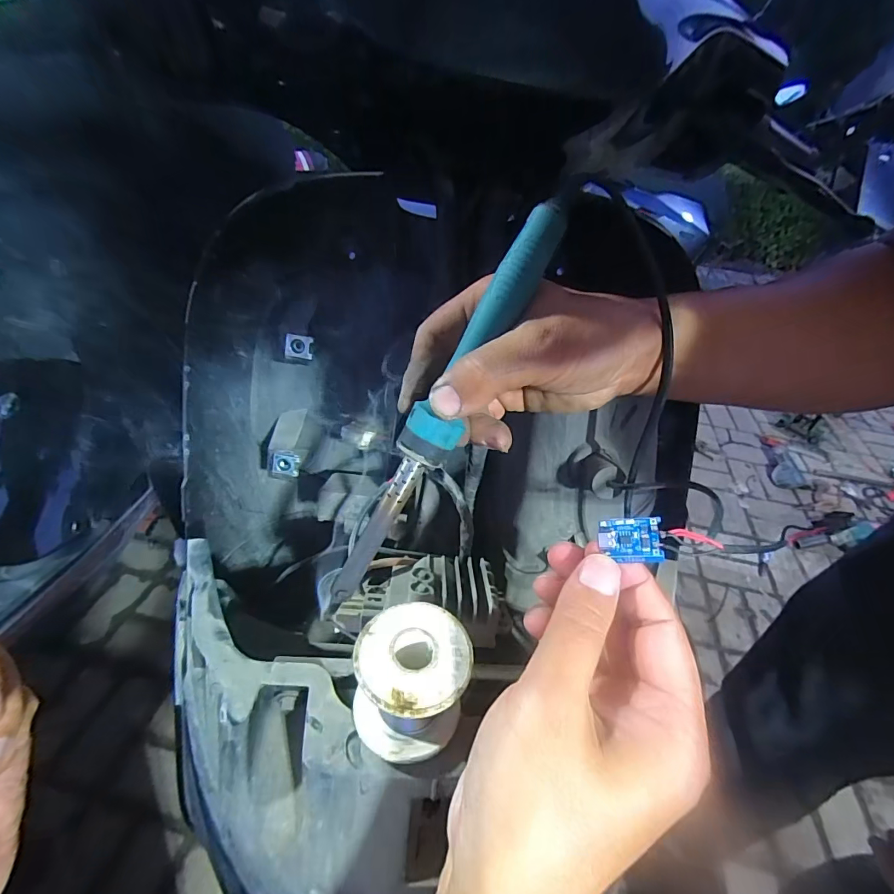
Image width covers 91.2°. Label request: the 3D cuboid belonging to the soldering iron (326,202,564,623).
[{"bbox_3d":[-0.007,-0.008,0.214,0.023,0.227,0.017,38,15,33],"label":"soldering iron"}]

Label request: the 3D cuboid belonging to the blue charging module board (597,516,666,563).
[{"bbox_3d":[0.084,0.042,0.201,0.027,0.020,0.004,-4,-4,12],"label":"blue charging module board"}]

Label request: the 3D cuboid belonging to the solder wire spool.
[{"bbox_3d":[-0.017,0.114,0.216,0.052,0.046,0.057,4,39,-2],"label":"solder wire spool"}]

